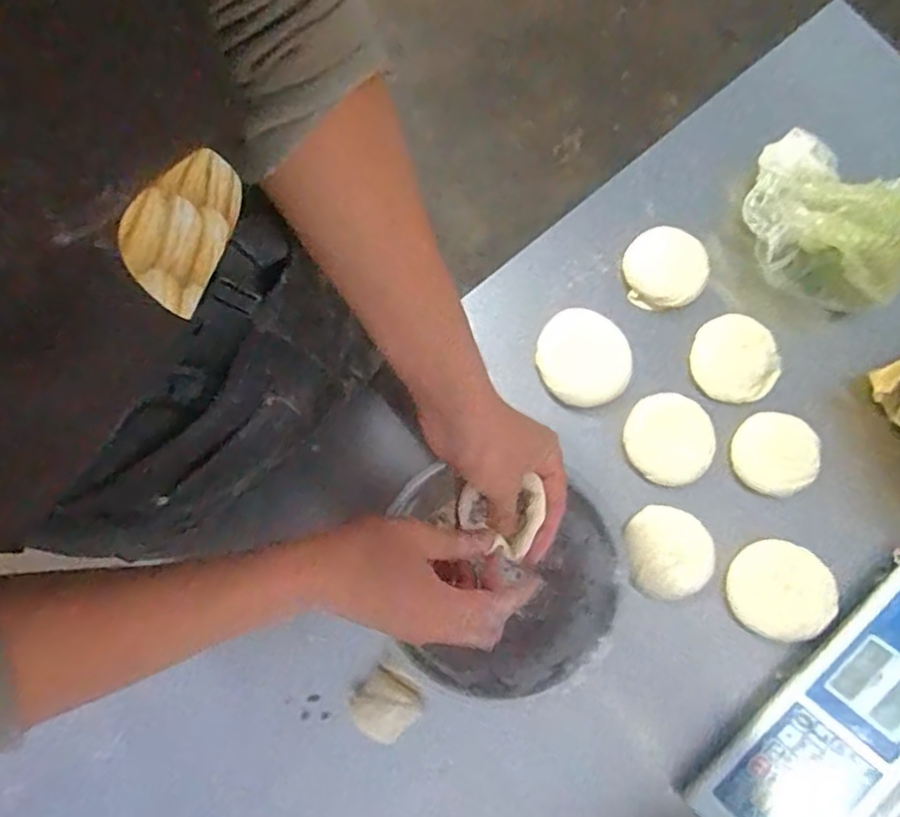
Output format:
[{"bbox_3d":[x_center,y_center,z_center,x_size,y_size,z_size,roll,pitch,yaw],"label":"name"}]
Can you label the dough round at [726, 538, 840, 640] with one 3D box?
[{"bbox_3d":[0.302,0.167,0.621,0.086,0.024,0.083,23,80,5],"label":"dough round"}]

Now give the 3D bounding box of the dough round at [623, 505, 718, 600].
[{"bbox_3d":[0.205,0.134,0.637,0.076,0.022,0.082,0,79,0],"label":"dough round"}]

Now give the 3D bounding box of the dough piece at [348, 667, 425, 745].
[{"bbox_3d":[-0.056,0.258,0.595,0.052,0.040,0.055,43,82,8],"label":"dough piece"}]

